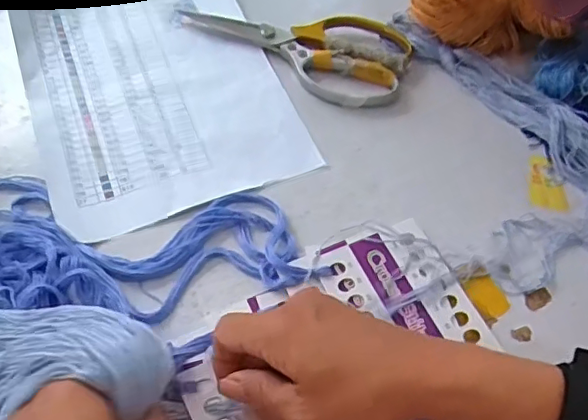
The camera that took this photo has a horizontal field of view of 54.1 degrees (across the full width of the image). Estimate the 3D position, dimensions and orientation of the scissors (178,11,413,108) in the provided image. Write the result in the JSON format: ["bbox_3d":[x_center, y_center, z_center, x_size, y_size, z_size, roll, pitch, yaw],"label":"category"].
[{"bbox_3d":[-0.005,-0.154,0.530,0.218,0.018,0.094,18,59,12],"label":"scissors"}]

